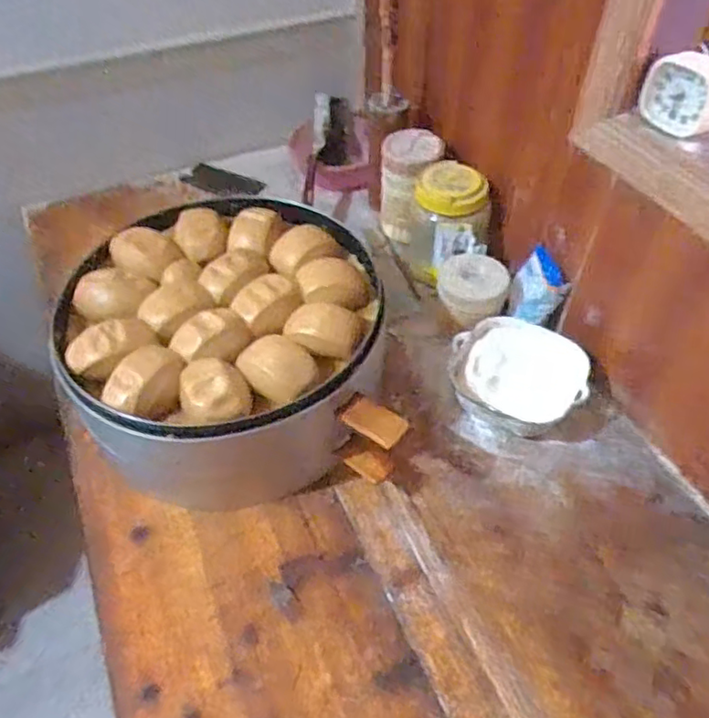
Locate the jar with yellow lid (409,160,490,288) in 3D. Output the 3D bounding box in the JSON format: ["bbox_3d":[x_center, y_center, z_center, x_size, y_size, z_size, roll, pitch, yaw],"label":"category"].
[{"bbox_3d":[0.160,-0.224,1.068,0.122,0.178,0.129,0,48,0],"label":"jar with yellow lid"}]

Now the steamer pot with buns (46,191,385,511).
[{"bbox_3d":[-0.173,-0.013,0.897,0.409,0.227,0.376,0,48,0],"label":"steamer pot with buns"}]

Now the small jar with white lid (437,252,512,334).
[{"bbox_3d":[0.189,-0.085,1.035,0.115,0.137,0.120,12,49,11],"label":"small jar with white lid"}]

